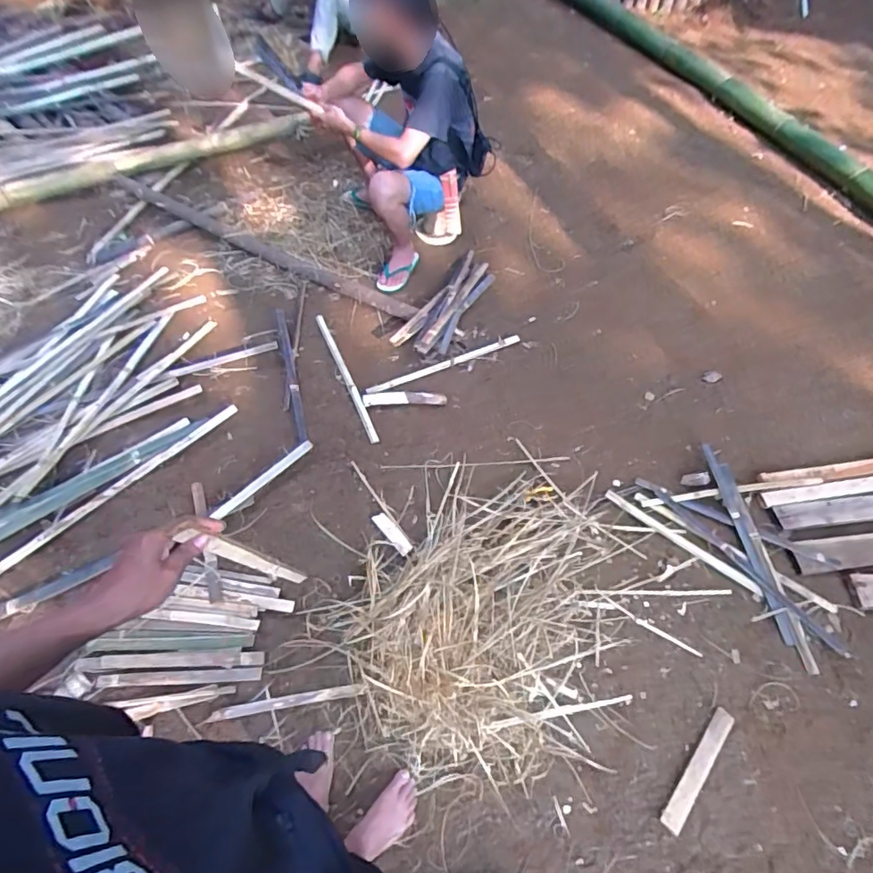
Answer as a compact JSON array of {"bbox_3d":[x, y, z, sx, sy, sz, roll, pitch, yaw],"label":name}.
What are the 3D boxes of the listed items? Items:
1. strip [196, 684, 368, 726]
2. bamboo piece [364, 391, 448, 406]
[{"bbox_3d":[-0.377,0.666,1.286,0.396,0.010,0.030,-8,60,-6],"label":"strip"},{"bbox_3d":[-0.116,-0.136,1.871,0.299,0.019,0.057,-4,59,-3],"label":"bamboo piece"}]

